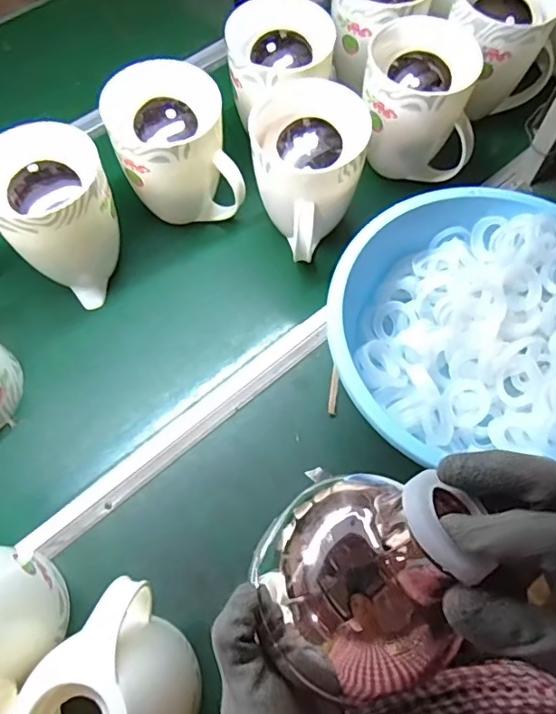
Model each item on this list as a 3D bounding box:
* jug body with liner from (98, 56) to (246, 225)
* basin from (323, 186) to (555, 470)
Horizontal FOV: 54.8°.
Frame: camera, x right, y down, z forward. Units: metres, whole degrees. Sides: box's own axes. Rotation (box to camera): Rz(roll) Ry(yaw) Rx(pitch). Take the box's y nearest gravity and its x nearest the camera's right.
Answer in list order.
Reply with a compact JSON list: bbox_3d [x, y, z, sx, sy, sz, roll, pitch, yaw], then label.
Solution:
[{"bbox_3d":[-0.144,-0.276,0.763,0.144,0.204,0.139,-20,66,-9],"label":"jug body with liner"},{"bbox_3d":[0.244,-0.029,0.664,0.357,0.138,0.340,0,65,0],"label":"basin"}]

